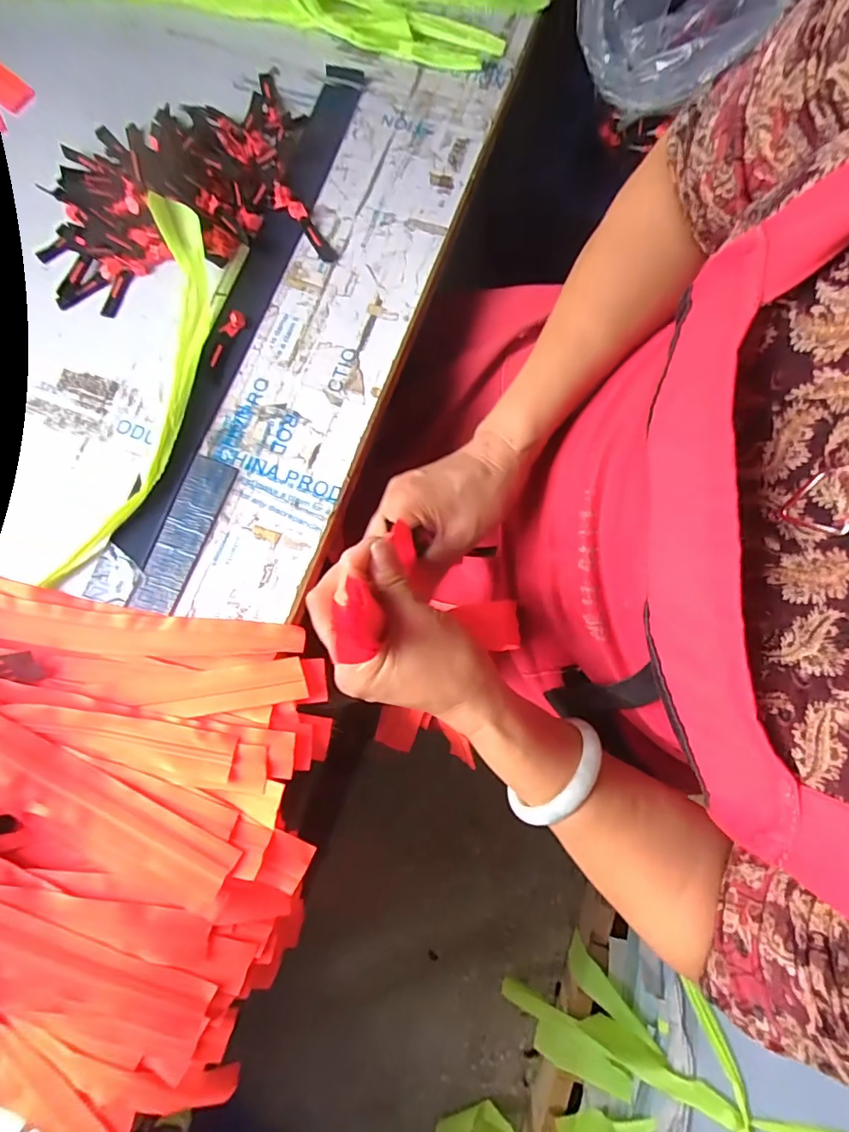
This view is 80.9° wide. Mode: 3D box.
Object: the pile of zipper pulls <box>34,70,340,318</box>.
[{"bbox_3d":[-0.226,-0.343,0.446,0.237,0.035,0.187,-14,79,-2],"label":"pile of zipper pulls"}]

